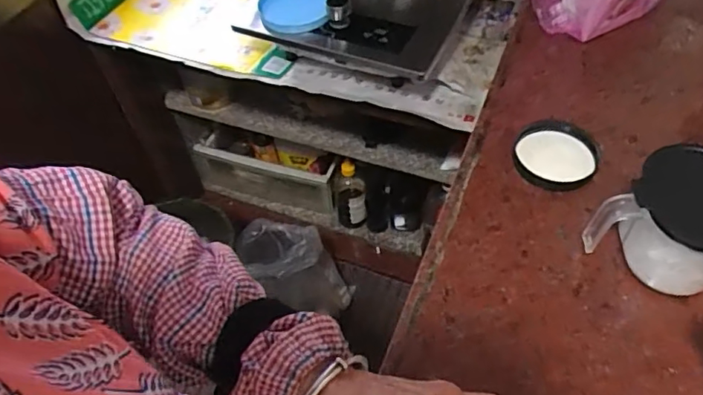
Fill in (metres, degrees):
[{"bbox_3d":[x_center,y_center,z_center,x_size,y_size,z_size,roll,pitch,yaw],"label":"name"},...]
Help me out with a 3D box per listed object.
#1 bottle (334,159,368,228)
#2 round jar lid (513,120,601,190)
[{"bbox_3d":[-0.005,-0.015,1.442,0.079,0.231,0.075,-8,53,-1],"label":"bottle"},{"bbox_3d":[0.236,-0.050,0.636,0.090,0.014,0.098,-2,53,3],"label":"round jar lid"}]

